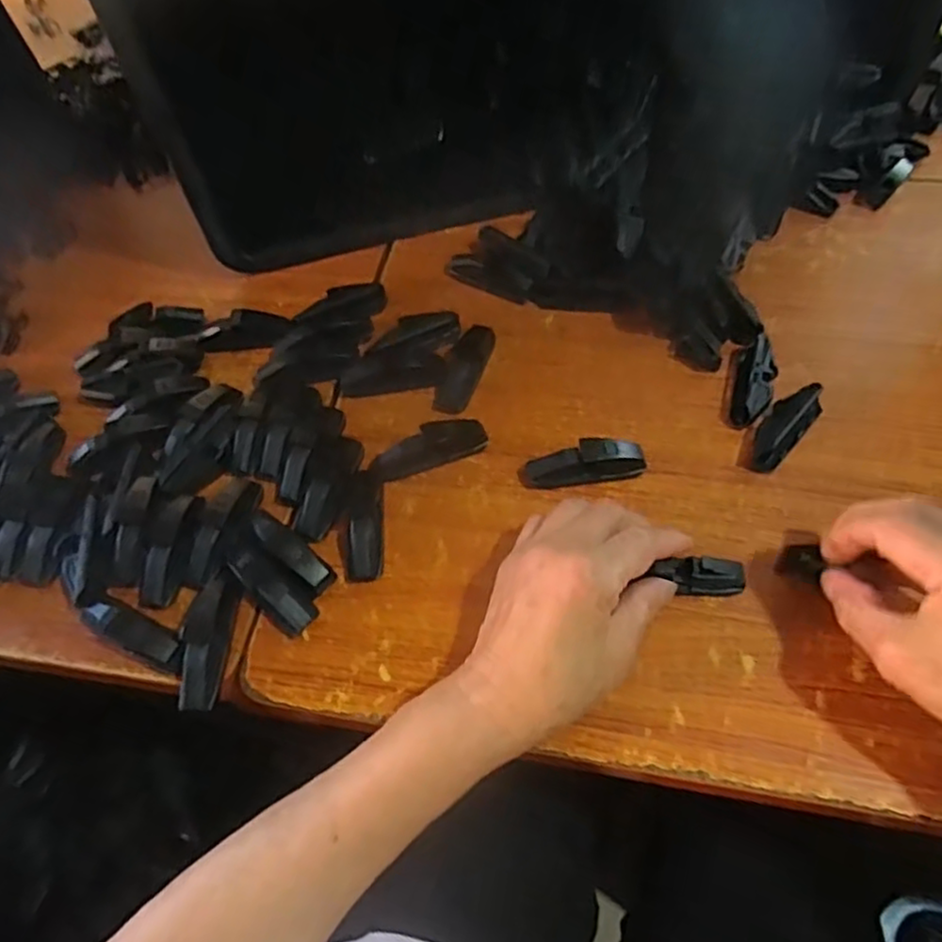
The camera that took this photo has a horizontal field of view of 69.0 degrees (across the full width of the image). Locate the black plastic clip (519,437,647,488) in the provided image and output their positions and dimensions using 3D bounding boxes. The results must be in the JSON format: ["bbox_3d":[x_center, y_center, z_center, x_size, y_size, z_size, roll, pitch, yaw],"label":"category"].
[{"bbox_3d":[0.070,-0.006,0.428,0.077,0.026,0.020,-9,57,-1],"label":"black plastic clip"}]

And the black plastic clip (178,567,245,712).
[{"bbox_3d":[-0.146,0.092,0.381,0.021,0.022,0.075,0,57,4],"label":"black plastic clip"}]

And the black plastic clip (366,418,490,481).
[{"bbox_3d":[-0.027,-0.014,0.439,0.076,0.026,0.020,-24,59,-10],"label":"black plastic clip"}]

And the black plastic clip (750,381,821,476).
[{"bbox_3d":[0.201,-0.029,0.440,0.023,0.016,0.068,37,67,24],"label":"black plastic clip"}]

